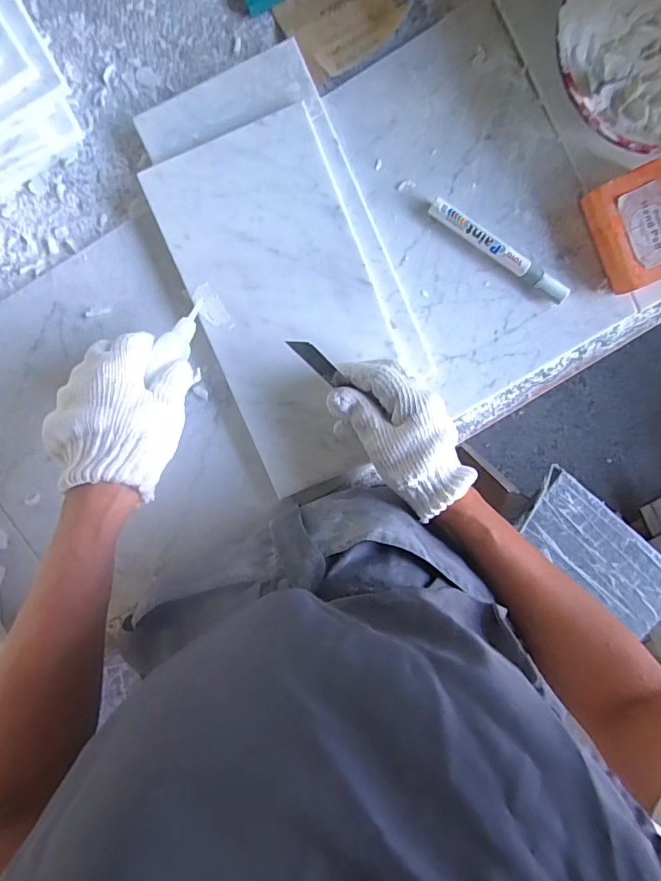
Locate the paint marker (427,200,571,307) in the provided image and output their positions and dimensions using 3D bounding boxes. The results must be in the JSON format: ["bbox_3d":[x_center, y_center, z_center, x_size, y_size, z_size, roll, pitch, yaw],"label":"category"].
[{"bbox_3d":[0.150,-0.167,0.422,0.144,0.018,0.017,33,98,-4],"label":"paint marker"}]

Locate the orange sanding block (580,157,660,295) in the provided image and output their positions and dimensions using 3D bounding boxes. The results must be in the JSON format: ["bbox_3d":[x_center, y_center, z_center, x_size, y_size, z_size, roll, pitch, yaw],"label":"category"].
[{"bbox_3d":[0.269,-0.184,0.411,0.065,0.028,0.092,-23,97,4],"label":"orange sanding block"}]

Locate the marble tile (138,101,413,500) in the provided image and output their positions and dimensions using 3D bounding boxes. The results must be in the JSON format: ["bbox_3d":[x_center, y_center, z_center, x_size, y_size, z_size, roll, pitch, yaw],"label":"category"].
[{"bbox_3d":[-0.031,-0.116,0.419,0.158,0.016,0.300,-21,97,5],"label":"marble tile"}]

